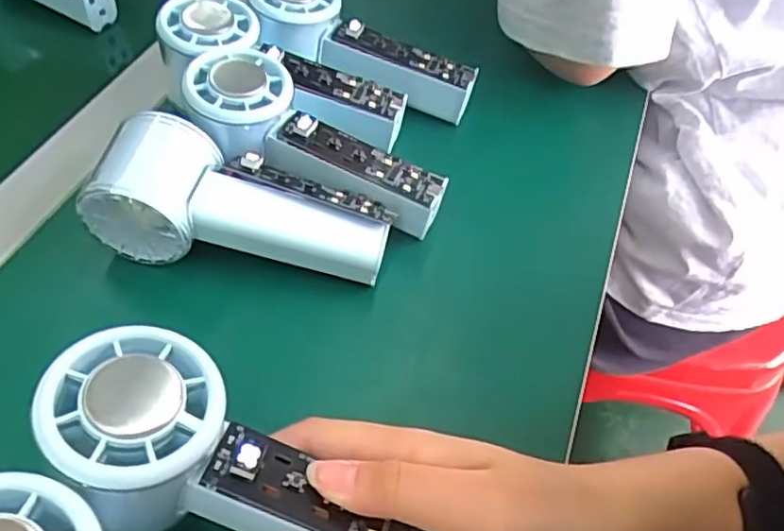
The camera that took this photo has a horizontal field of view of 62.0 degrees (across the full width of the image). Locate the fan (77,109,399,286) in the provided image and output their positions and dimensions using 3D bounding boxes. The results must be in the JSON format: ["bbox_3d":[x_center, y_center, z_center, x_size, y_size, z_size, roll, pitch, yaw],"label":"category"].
[{"bbox_3d":[-0.077,-0.034,0.335,0.148,0.049,0.054,6,52,0],"label":"fan"}]

